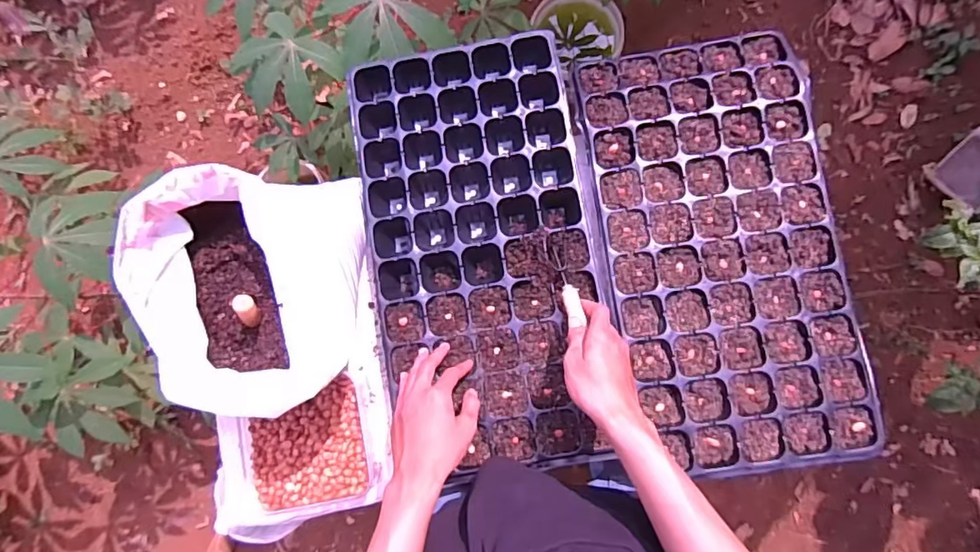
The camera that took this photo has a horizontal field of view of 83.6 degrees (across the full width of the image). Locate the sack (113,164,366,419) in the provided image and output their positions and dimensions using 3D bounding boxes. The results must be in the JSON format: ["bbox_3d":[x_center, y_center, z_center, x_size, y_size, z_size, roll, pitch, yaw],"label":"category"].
[{"bbox_3d":[-0.245,0.018,0.590,0.198,0.172,0.236,-11,82,0],"label":"sack"}]

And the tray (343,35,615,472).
[{"bbox_3d":[-0.010,-0.040,0.687,0.270,0.065,0.519,-9,85,2],"label":"tray"}]

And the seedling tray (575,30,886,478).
[{"bbox_3d":[0.276,-0.037,0.661,0.264,0.039,0.513,-8,85,2],"label":"seedling tray"}]

